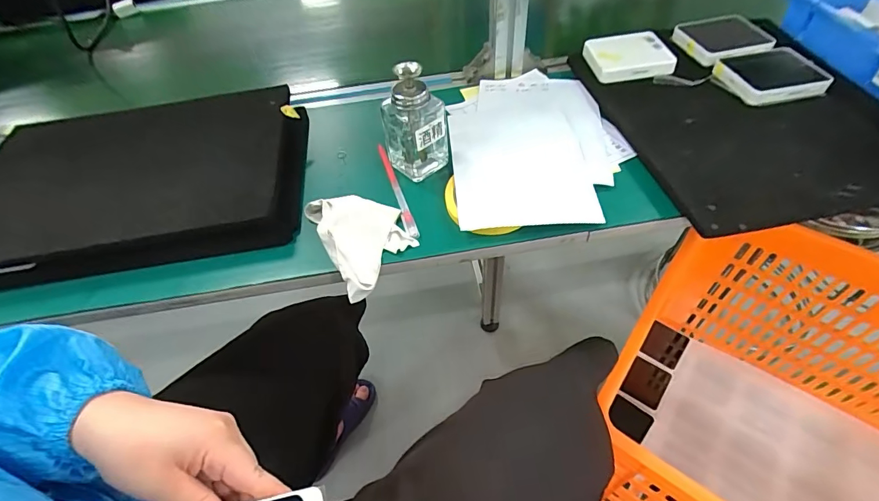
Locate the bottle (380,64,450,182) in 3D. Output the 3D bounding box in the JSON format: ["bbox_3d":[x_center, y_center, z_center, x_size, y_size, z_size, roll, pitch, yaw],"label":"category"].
[{"bbox_3d":[-0.027,-0.140,0.458,0.067,0.110,0.053,-10,52,-3],"label":"bottle"}]

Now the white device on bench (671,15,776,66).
[{"bbox_3d":[0.373,-0.282,0.571,0.100,0.022,0.092,-12,52,-5],"label":"white device on bench"}]

